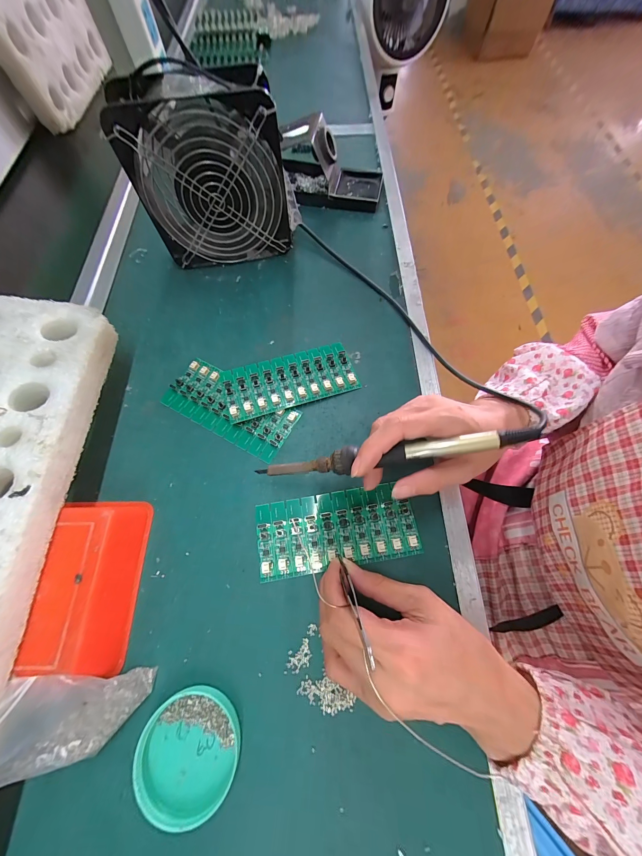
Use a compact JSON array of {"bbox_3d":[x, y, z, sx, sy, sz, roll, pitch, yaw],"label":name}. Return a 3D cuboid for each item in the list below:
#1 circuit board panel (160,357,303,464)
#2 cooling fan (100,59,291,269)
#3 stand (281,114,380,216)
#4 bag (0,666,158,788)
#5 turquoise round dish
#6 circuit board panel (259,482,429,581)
[{"bbox_3d":[-0.096,-0.022,0.294,0.137,0.007,0.063,29,72,12],"label":"circuit board panel"},{"bbox_3d":[-0.114,-0.269,0.314,0.157,0.155,0.058,-10,69,-3],"label":"cooling fan"},{"bbox_3d":[0.009,-0.372,0.399,0.159,0.072,0.082,7,69,4],"label":"stand"},{"bbox_3d":[-0.161,0.178,0.171,0.018,0.094,0.062,25,67,37],"label":"bag"},{"bbox_3d":[-0.091,0.221,0.195,0.066,0.013,0.065,0,68,1],"label":"turquoise round dish"},{"bbox_3d":[0.014,0.089,0.250,0.138,0.006,0.063,-7,68,-1],"label":"circuit board panel"}]

